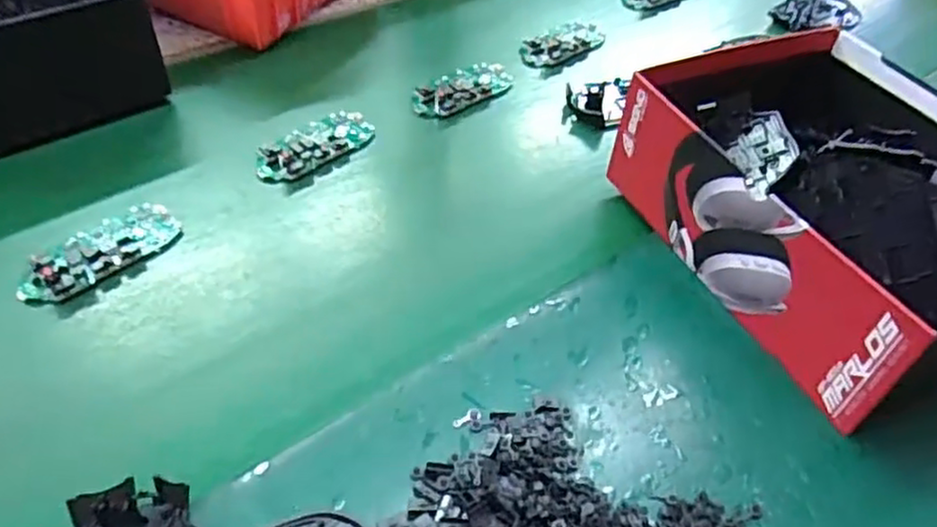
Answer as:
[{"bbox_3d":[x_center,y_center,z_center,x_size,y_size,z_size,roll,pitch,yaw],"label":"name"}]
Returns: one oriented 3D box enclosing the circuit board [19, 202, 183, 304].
[{"bbox_3d":[-0.232,-0.009,0.441,0.045,0.012,0.099,27,49,22],"label":"circuit board"}]

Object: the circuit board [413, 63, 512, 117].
[{"bbox_3d":[-0.004,-0.150,0.601,0.041,0.016,0.097,36,53,29],"label":"circuit board"}]

